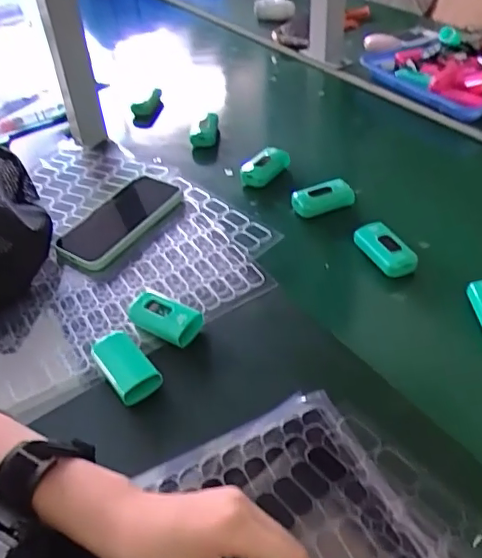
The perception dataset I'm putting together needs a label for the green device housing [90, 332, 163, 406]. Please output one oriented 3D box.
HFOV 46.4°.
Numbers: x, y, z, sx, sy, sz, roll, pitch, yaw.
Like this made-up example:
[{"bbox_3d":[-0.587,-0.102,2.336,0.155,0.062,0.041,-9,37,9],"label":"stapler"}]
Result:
[{"bbox_3d":[-0.100,0.074,0.478,0.035,0.021,0.074,-30,48,-26],"label":"green device housing"}]

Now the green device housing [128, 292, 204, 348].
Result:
[{"bbox_3d":[-0.071,0.033,0.518,0.070,0.021,0.033,23,49,27],"label":"green device housing"}]

